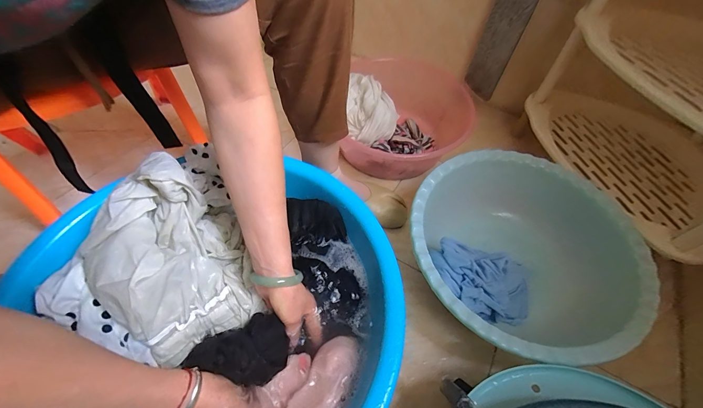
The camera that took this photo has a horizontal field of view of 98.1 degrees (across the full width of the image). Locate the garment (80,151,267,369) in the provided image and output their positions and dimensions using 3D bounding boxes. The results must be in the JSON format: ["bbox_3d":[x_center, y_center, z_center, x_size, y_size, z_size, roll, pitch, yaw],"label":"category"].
[{"bbox_3d":[-0.236,0.069,0.397,0.172,0.158,0.191,-28,60,-22],"label":"garment"}]

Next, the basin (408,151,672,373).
[{"bbox_3d":[0.288,0.087,0.554,0.370,0.141,0.371,2,54,-2],"label":"basin"}]

